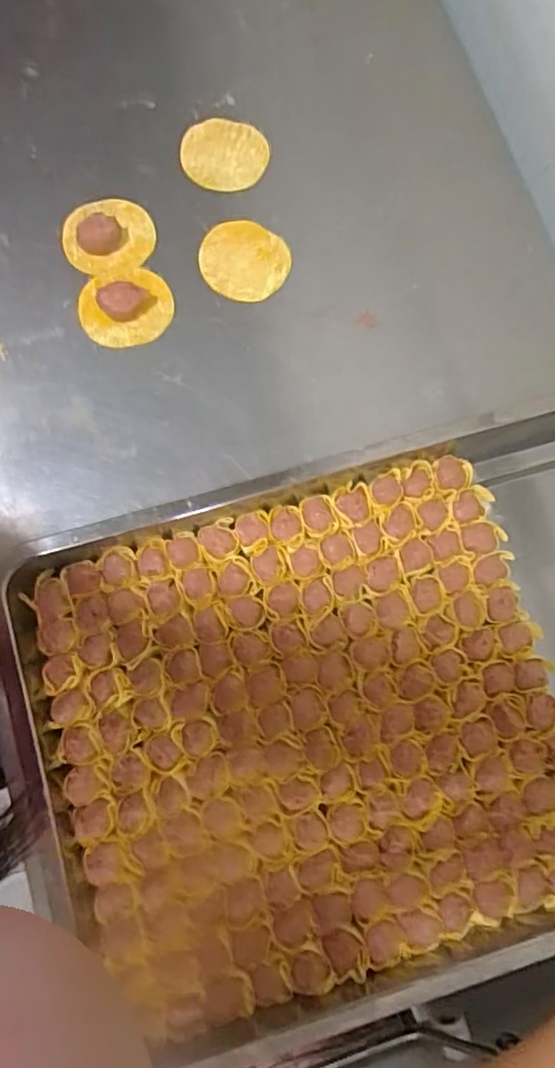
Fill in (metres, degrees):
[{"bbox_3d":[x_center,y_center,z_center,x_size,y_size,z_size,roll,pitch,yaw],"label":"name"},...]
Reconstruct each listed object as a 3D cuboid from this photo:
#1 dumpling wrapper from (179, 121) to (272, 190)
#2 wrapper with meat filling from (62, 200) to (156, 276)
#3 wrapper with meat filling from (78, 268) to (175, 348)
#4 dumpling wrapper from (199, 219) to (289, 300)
[{"bbox_3d":[-0.051,-0.375,0.612,0.083,0.010,0.075,6,83,0],"label":"dumpling wrapper"},{"bbox_3d":[-0.160,-0.283,0.581,0.084,0.021,0.072,-11,79,-4],"label":"wrapper with meat filling"},{"bbox_3d":[-0.141,-0.214,0.570,0.085,0.028,0.073,-13,79,-4],"label":"wrapper with meat filling"},{"bbox_3d":[-0.031,-0.258,0.587,0.079,0.010,0.075,0,88,-7],"label":"dumpling wrapper"}]

